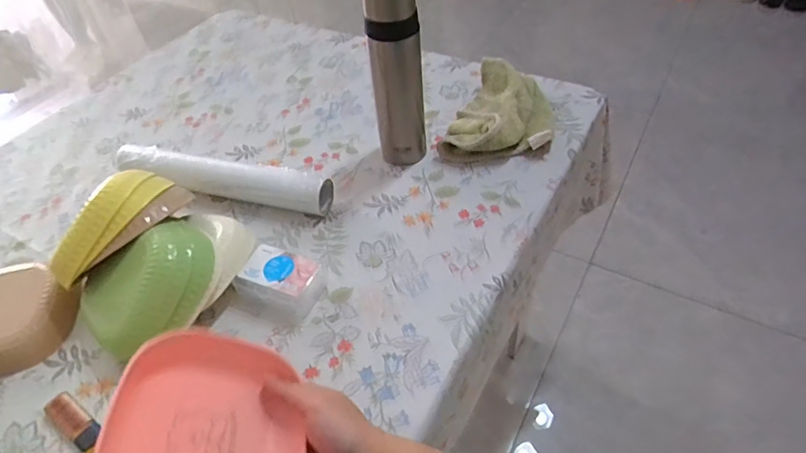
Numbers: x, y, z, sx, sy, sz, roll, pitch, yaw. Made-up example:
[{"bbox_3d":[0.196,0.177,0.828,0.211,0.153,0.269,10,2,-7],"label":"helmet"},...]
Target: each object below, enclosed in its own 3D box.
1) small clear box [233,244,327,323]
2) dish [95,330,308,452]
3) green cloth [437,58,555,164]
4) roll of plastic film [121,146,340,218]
[{"bbox_3d":[-0.133,0.061,0.544,0.082,0.033,0.061,13,48,18],"label":"small clear box"},{"bbox_3d":[-0.143,0.154,0.372,0.142,0.027,0.142,26,39,-28],"label":"dish"},{"bbox_3d":[0.147,-0.165,0.720,0.139,0.047,0.202,11,48,16],"label":"green cloth"},{"bbox_3d":[-0.237,-0.061,0.650,0.297,0.053,0.049,8,47,13],"label":"roll of plastic film"}]

